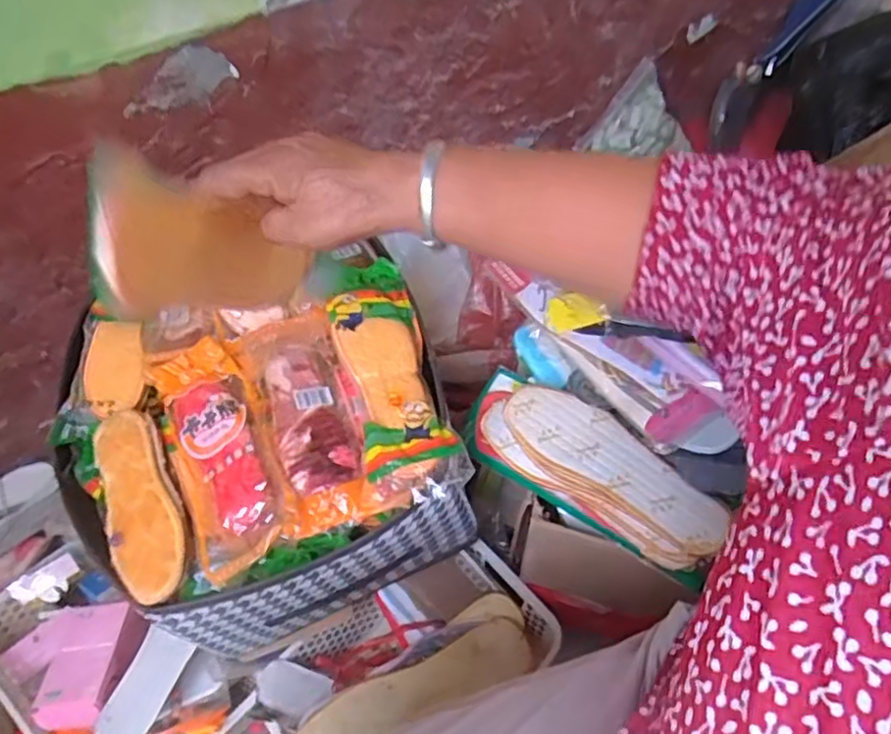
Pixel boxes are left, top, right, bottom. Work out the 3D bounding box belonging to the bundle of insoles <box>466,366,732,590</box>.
[{"bbox_3d":[0.128,0.090,0.619,0.264,0.063,0.083,36,60,28],"label":"bundle of insoles"}]

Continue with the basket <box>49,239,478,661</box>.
[{"bbox_3d":[-0.180,0.085,0.663,0.343,0.186,0.309,-17,51,-10],"label":"basket"}]

